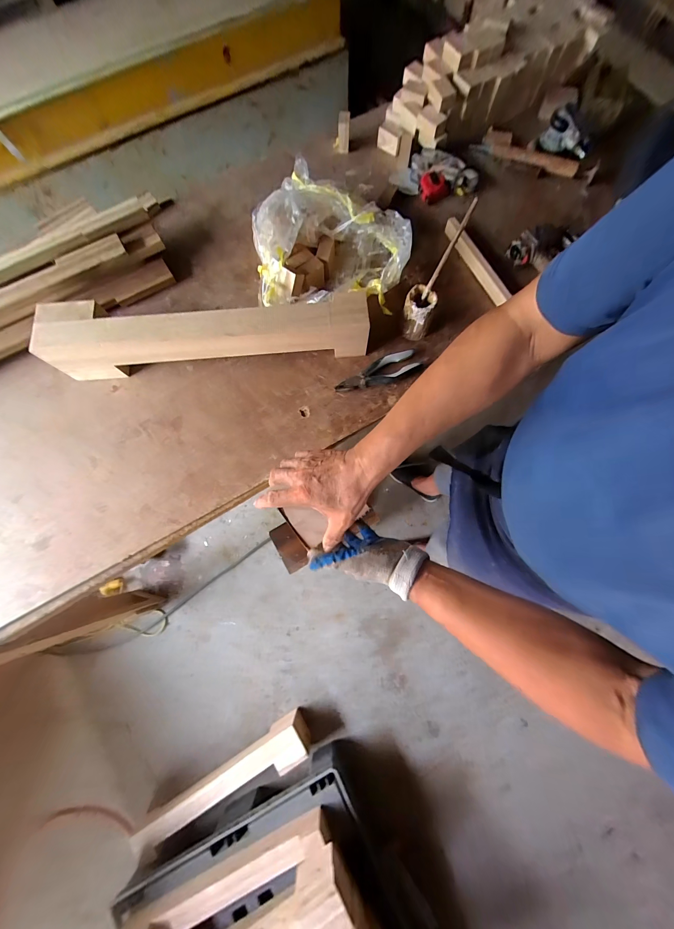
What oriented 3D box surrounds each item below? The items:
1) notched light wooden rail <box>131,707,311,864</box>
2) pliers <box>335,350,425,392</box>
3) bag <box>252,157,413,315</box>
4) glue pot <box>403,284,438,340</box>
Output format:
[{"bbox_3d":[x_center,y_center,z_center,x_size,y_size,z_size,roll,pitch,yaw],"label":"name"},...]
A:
[{"bbox_3d":[-0.399,1.103,1.023,0.662,0.109,0.119,-29,79,-6],"label":"notched light wooden rail"},{"bbox_3d":[0.088,-0.198,0.645,0.186,0.028,0.055,-21,78,-4],"label":"pliers"},{"bbox_3d":[-0.010,-0.491,0.667,0.327,0.141,0.310,2,76,2],"label":"bag"},{"bbox_3d":[0.172,-0.325,0.641,0.061,0.090,0.059,17,77,5],"label":"glue pot"}]

